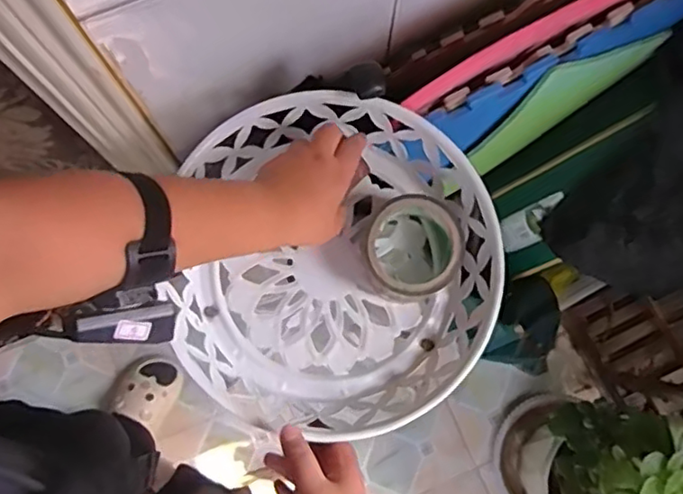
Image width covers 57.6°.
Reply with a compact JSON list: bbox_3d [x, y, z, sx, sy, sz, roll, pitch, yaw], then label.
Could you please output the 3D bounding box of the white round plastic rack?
[{"bbox_3d":[0.000,0.014,0.594,0.288,0.074,0.309,0,79,-1],"label":"white round plastic rack"}]

